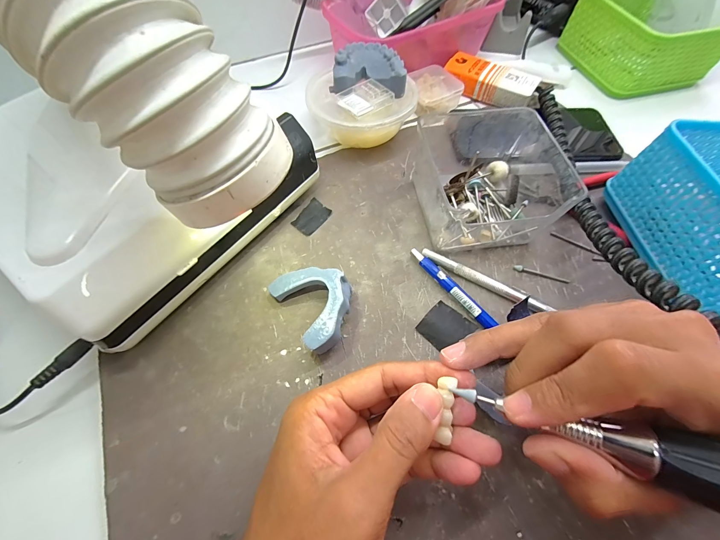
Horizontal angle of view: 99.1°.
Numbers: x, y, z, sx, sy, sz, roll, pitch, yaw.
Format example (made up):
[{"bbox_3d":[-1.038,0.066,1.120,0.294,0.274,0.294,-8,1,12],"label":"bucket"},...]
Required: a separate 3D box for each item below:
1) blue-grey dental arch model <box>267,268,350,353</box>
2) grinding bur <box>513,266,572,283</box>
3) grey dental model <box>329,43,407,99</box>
[{"bbox_3d":[-0.028,0.022,0.215,0.046,0.025,0.064,-33,67,-17],"label":"blue-grey dental arch model"},{"bbox_3d":[0.142,0.003,0.240,0.042,0.004,0.005,14,64,7],"label":"grinding bur"},{"bbox_3d":[0.010,-0.188,0.285,0.066,0.021,0.051,5,62,2],"label":"grey dental model"}]

